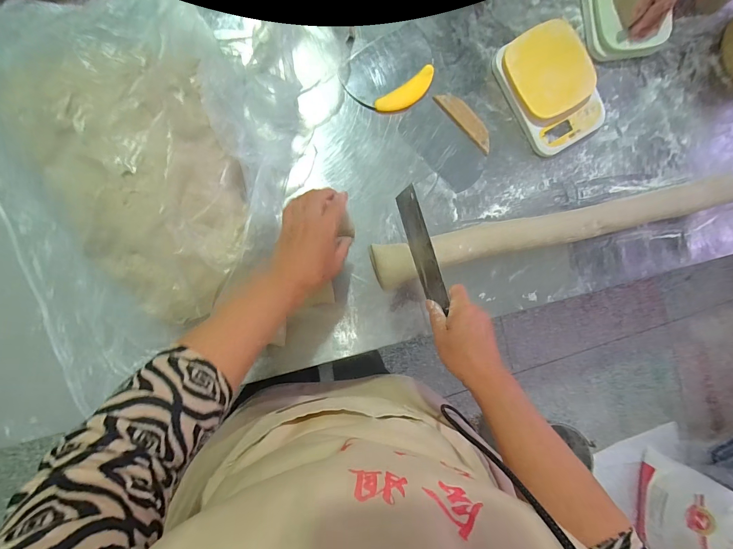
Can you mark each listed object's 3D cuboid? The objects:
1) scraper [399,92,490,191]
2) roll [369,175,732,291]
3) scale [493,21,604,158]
[{"bbox_3d":[0.142,-0.226,0.572,0.160,0.017,0.108,45,85,-8],"label":"scraper"},{"bbox_3d":[0.534,-0.119,0.616,1.061,0.049,0.066,-12,94,-8],"label":"roll"},{"bbox_3d":[0.321,-0.318,0.580,0.152,0.039,0.197,-30,96,-7],"label":"scale"}]

